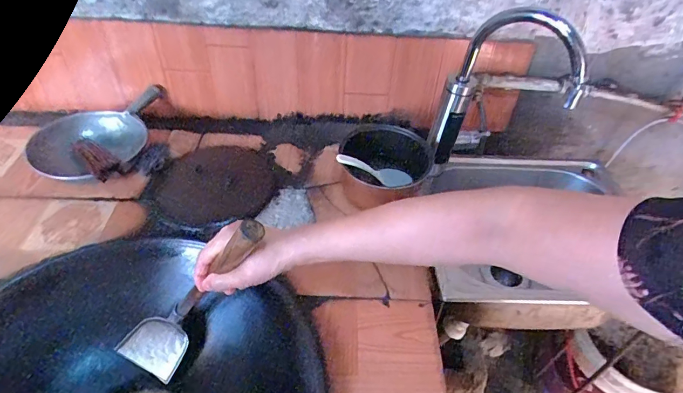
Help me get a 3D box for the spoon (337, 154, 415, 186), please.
[{"bbox_3d":[0.066,-0.052,0.790,0.176,0.031,0.038,18,30,-36],"label":"spoon"}]

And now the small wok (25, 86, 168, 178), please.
[{"bbox_3d":[-0.498,-0.122,0.837,0.170,0.081,0.293,12,42,9],"label":"small wok"}]

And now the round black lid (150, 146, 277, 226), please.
[{"bbox_3d":[-0.255,-0.030,0.803,0.225,0.034,0.208,2,41,-2],"label":"round black lid"}]

